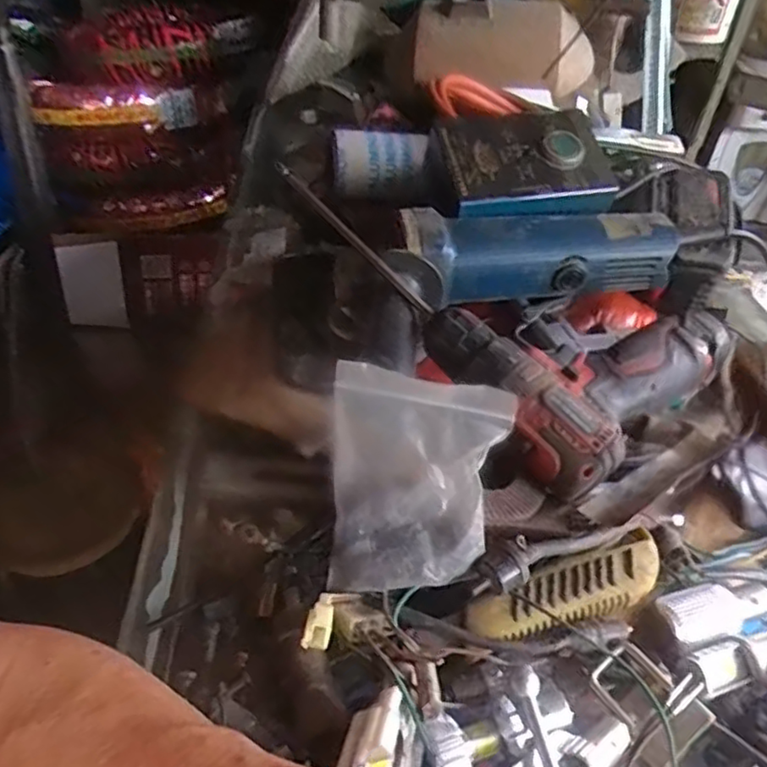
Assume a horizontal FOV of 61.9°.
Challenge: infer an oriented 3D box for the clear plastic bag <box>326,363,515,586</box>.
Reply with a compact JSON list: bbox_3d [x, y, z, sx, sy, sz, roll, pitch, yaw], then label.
[{"bbox_3d":[0.013,0.054,0.340,0.090,0.114,0.013,10,-3,6],"label":"clear plastic bag"}]

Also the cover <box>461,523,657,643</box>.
[{"bbox_3d":[0.104,0.113,0.348,0.118,0.015,0.034,-14,44,-19],"label":"cover"}]

